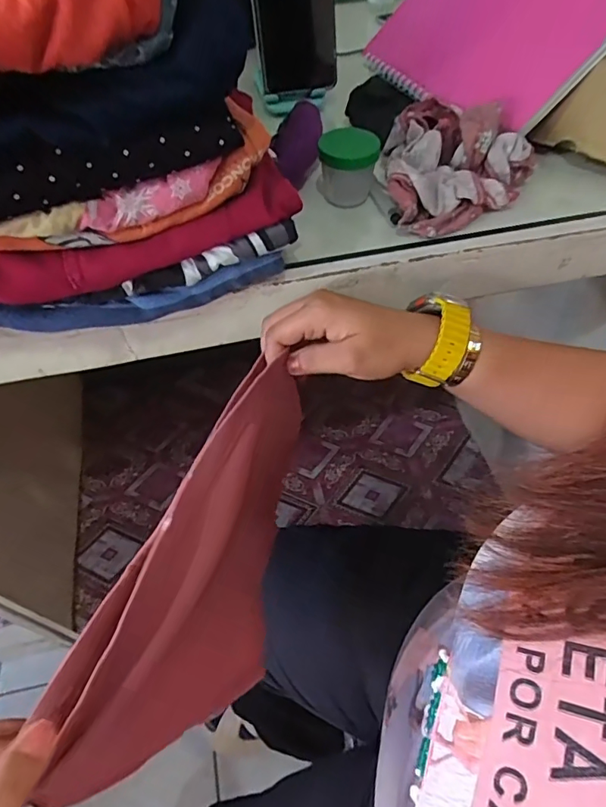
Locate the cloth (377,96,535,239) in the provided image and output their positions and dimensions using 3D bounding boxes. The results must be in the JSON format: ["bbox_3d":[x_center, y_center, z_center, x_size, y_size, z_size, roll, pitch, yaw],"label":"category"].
[{"bbox_3d":[0.120,-0.213,0.413,0.131,0.058,0.122,-21,56,-14],"label":"cloth"}]

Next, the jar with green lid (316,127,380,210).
[{"bbox_3d":[0.037,-0.198,0.412,0.049,0.052,0.043,3,53,4],"label":"jar with green lid"}]

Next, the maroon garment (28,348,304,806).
[{"bbox_3d":[-0.058,0.119,0.361,0.073,0.151,0.294,18,56,14],"label":"maroon garment"}]

